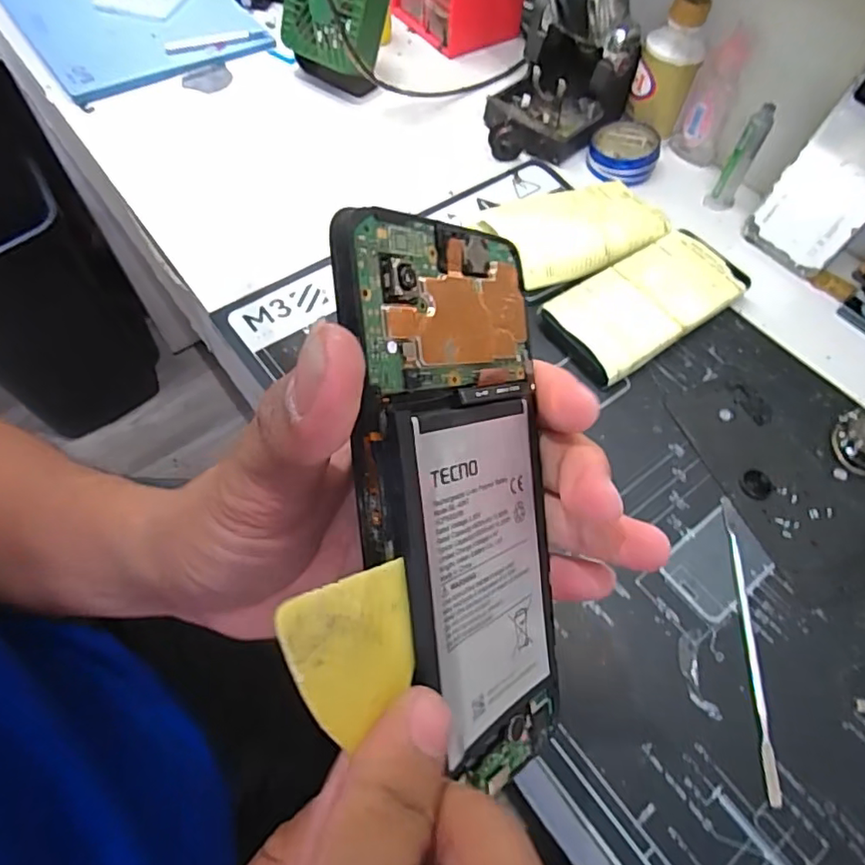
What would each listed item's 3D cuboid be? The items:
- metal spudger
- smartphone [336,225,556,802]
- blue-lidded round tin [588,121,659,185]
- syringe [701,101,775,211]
[{"bbox_3d":[0.181,0.115,0.327,0.007,0.008,0.164,7,60,2],"label":"metal spudger"},{"bbox_3d":[0.011,0.022,0.157,0.007,0.070,0.152,-3,94,41],"label":"smartphone"},{"bbox_3d":[0.179,-0.263,0.542,0.062,0.021,0.068,13,61,6],"label":"blue-lidded round tin"},{"bbox_3d":[0.264,-0.232,0.493,0.021,0.090,0.017,37,65,18],"label":"syringe"}]

